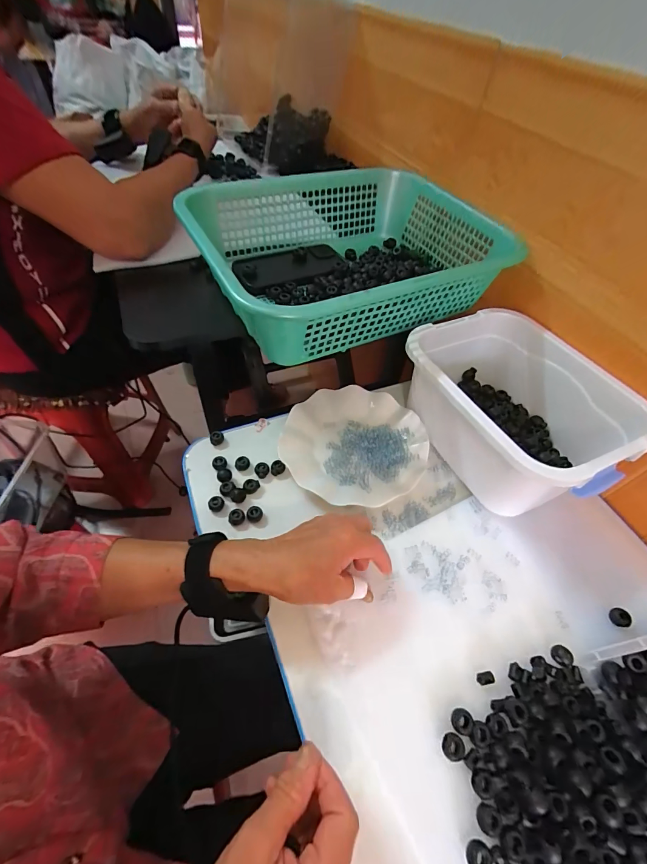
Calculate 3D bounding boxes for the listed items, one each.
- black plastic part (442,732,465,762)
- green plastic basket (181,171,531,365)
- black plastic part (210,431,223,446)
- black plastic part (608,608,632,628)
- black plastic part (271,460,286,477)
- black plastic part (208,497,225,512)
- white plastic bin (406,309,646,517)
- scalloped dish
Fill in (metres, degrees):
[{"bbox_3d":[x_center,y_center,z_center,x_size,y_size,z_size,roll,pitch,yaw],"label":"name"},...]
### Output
[{"bbox_3d":[0.105,0.254,0.292,0.017,0.006,0.017,3,53,-3],"label":"black plastic part"},{"bbox_3d":[0.032,-0.242,0.487,0.385,0.107,0.297,-22,58,-20],"label":"green plastic basket"},{"bbox_3d":[-0.138,0.008,0.468,0.018,0.012,0.014,-17,57,-18],"label":"black plastic part"},{"bbox_3d":[0.298,0.186,0.363,0.014,0.013,0.017,-13,56,-15],"label":"black plastic part"},{"bbox_3d":[-0.056,0.046,0.450,0.018,0.018,0.013,-1,53,-6],"label":"black plastic part"},{"bbox_3d":[-0.122,0.082,0.413,0.017,0.013,0.011,-25,59,-22],"label":"black plastic part"},{"bbox_3d":[0.228,-0.029,0.454,0.189,0.126,0.258,-21,59,-17],"label":"white plastic bin"},{"bbox_3d":[0.039,0.016,0.474,0.179,0.028,0.176,3,53,-4],"label":"scalloped dish"}]

